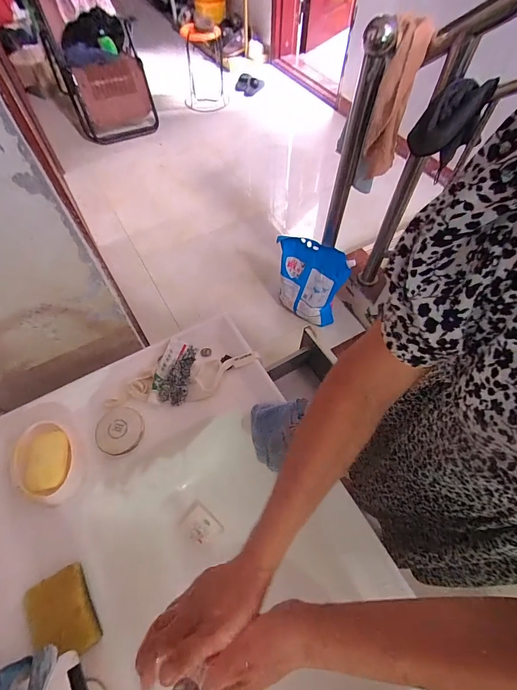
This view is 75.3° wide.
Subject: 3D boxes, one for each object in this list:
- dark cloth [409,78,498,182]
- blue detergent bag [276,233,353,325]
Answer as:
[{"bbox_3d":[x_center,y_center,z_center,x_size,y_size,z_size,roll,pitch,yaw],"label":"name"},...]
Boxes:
[{"bbox_3d":[0.498,-0.582,0.900,0.142,0.220,0.117,28,62,15],"label":"dark cloth"},{"bbox_3d":[0.210,-0.267,1.464,0.314,0.340,0.128,24,61,13],"label":"blue detergent bag"}]

